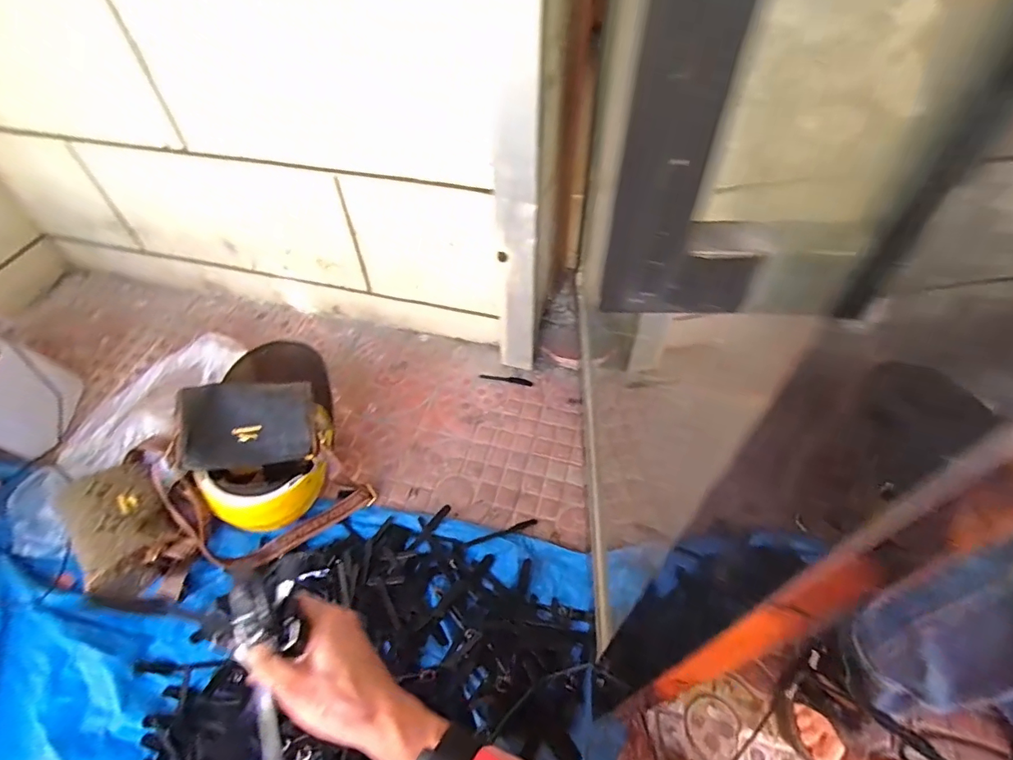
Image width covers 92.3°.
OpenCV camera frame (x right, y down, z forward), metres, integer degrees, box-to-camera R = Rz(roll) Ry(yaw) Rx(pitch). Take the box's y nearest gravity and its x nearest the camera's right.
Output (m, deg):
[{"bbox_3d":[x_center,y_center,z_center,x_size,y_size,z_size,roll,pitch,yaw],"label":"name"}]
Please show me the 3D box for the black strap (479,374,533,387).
[{"bbox_3d":[0.000,-0.002,1.114,0.121,0.009,0.017,8,52,8],"label":"black strap"}]

